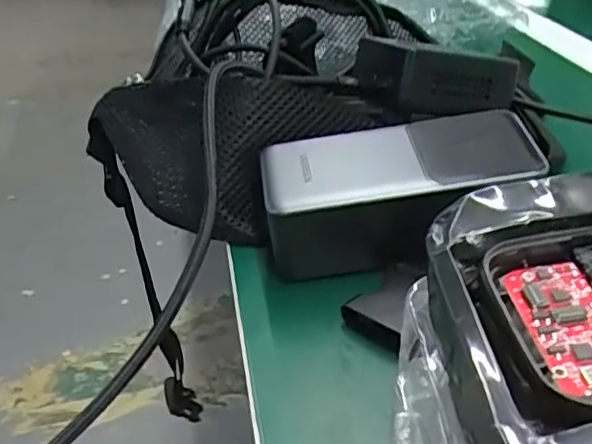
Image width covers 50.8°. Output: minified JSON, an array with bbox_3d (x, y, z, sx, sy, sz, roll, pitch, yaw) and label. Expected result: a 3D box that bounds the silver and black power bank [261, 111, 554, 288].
[{"bbox_3d":[0.051,-0.014,0.307,0.134,0.057,0.054,-8,34,-4],"label":"silver and black power bank"}]

